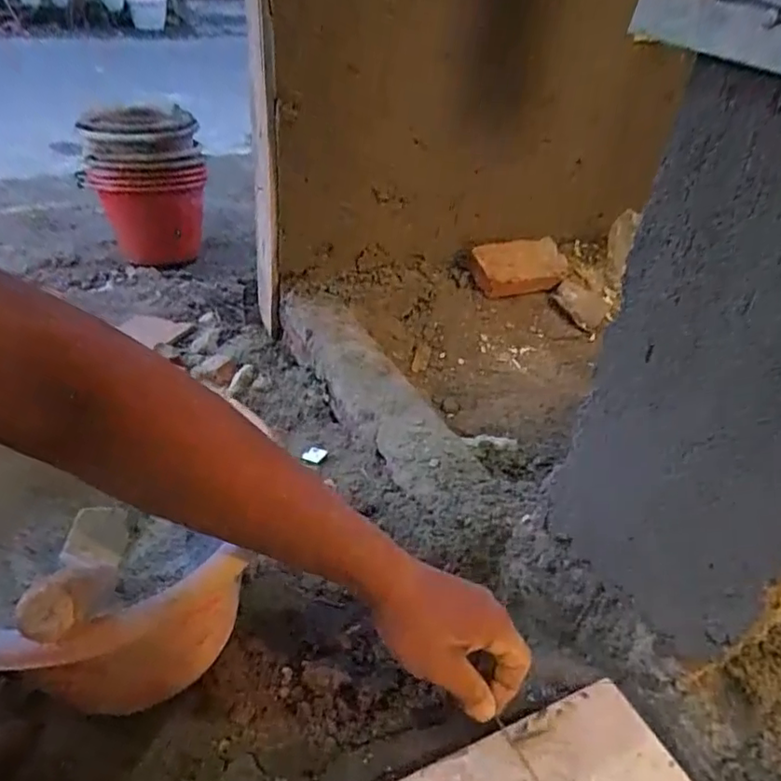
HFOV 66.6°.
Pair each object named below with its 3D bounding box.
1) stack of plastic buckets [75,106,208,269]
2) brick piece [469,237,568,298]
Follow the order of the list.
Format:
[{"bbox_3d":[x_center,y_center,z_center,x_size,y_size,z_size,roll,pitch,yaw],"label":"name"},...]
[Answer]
[{"bbox_3d":[-0.583,-0.492,1.418,0.269,0.351,0.248,-9,41,-17],"label":"stack of plastic buckets"},{"bbox_3d":[0.234,-0.222,1.062,0.190,0.073,0.067,-11,36,-17],"label":"brick piece"}]

